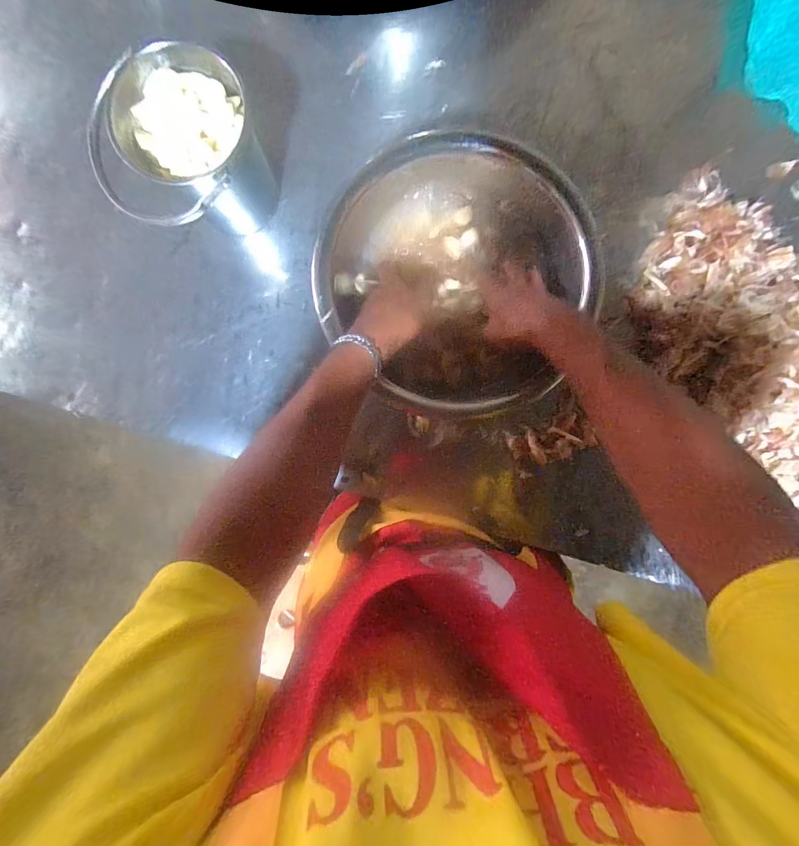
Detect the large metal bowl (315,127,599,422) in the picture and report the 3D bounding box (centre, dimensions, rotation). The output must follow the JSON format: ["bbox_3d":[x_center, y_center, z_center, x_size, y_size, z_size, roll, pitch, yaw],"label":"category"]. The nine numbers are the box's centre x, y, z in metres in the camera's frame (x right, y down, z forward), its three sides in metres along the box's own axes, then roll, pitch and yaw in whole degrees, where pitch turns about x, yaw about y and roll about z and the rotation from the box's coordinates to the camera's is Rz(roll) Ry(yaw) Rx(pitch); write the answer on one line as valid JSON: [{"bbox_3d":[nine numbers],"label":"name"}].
[{"bbox_3d":[0.063,-0.165,0.435,0.265,0.098,0.269,0,90,1],"label":"large metal bowl"}]

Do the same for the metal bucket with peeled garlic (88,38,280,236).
[{"bbox_3d":[-0.230,-0.287,0.426,0.152,0.141,0.152,0,90,1],"label":"metal bucket with peeled garlic"}]

